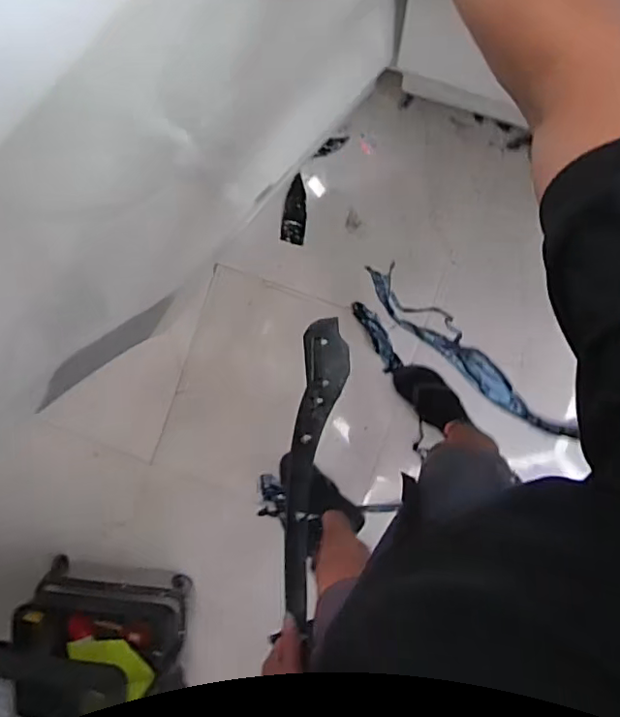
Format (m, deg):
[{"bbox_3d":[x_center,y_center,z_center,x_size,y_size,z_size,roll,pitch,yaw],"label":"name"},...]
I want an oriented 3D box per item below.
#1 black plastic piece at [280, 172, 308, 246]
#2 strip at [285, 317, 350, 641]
[{"bbox_3d":[-0.039,-0.407,1.539,0.066,0.015,0.177,7,97,-4],"label":"black plastic piece"},{"bbox_3d":[0.006,0.137,0.916,0.073,0.546,0.125,3,127,6],"label":"strip"}]

